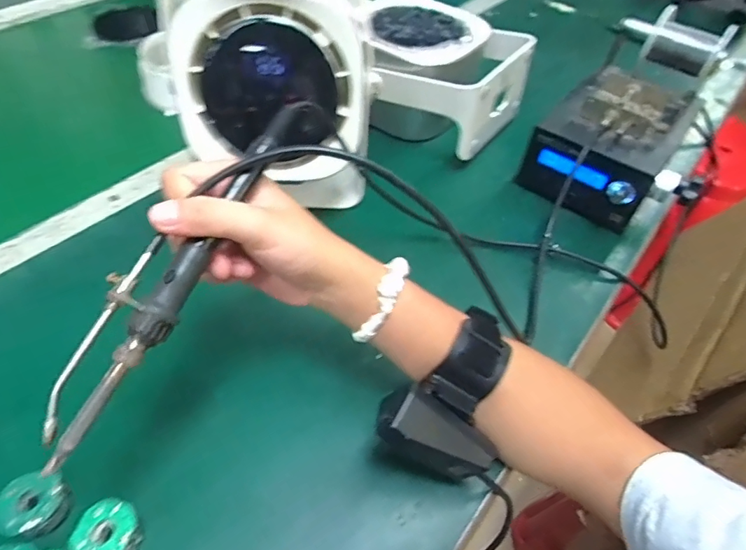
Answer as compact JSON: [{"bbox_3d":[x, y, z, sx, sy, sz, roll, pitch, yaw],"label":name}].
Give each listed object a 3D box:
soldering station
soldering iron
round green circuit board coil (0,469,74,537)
[{"bbox_3d":[0.250,-0.144,0.522,0.122,0.096,0.182,30,55,20],"label":"soldering station"},{"bbox_3d":[-0.097,-0.010,0.244,0.030,0.018,0.210,24,70,16],"label":"soldering iron"},{"bbox_3d":[-0.195,0.132,0.283,0.034,0.020,0.035,2,50,-2],"label":"round green circuit board coil"}]

